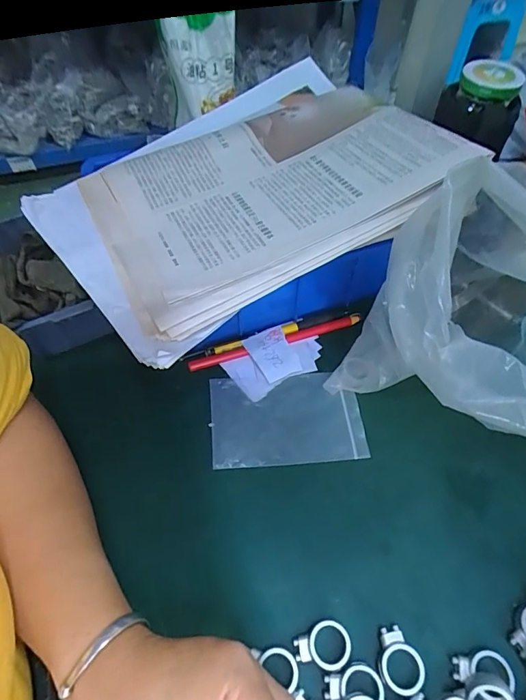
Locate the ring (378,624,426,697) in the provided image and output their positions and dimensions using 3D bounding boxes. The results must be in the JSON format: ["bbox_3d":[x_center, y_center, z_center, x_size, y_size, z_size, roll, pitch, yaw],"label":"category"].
[{"bbox_3d":[0.083,0.190,0.262,0.027,0.007,0.034,-12,56,-10],"label":"ring"}]

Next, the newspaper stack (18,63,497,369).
[{"bbox_3d":[-0.021,-0.133,0.355,0.300,0.022,0.234,-32,55,-7],"label":"newspaper stack"}]

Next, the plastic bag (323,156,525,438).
[{"bbox_3d":[0.156,-0.025,0.308,0.166,0.181,0.168,15,56,9],"label":"plastic bag"}]

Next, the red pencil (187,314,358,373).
[{"bbox_3d":[0.013,-0.007,0.393,0.163,0.010,0.010,-15,57,-12],"label":"red pencil"}]

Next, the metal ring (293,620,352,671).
[{"bbox_3d":[0.037,0.184,0.265,0.034,0.006,0.025,-9,56,-7],"label":"metal ring"}]

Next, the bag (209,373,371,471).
[{"bbox_3d":[0.019,0.057,0.355,0.123,0.006,0.076,-3,60,-4],"label":"bag"}]

